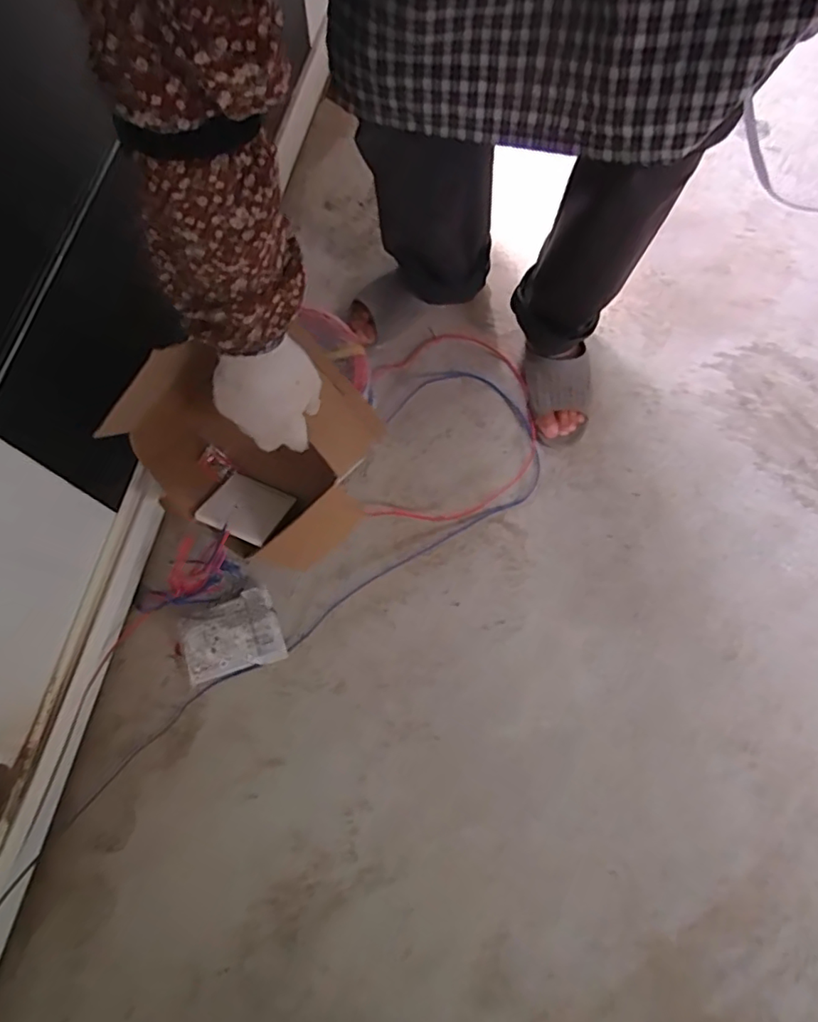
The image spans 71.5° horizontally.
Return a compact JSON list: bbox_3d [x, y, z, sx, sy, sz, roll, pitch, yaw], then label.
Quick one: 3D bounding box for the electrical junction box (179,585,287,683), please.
[{"bbox_3d":[-0.225,0.153,0.714,0.119,0.033,0.093,-19,73,0],"label":"electrical junction box"}]

